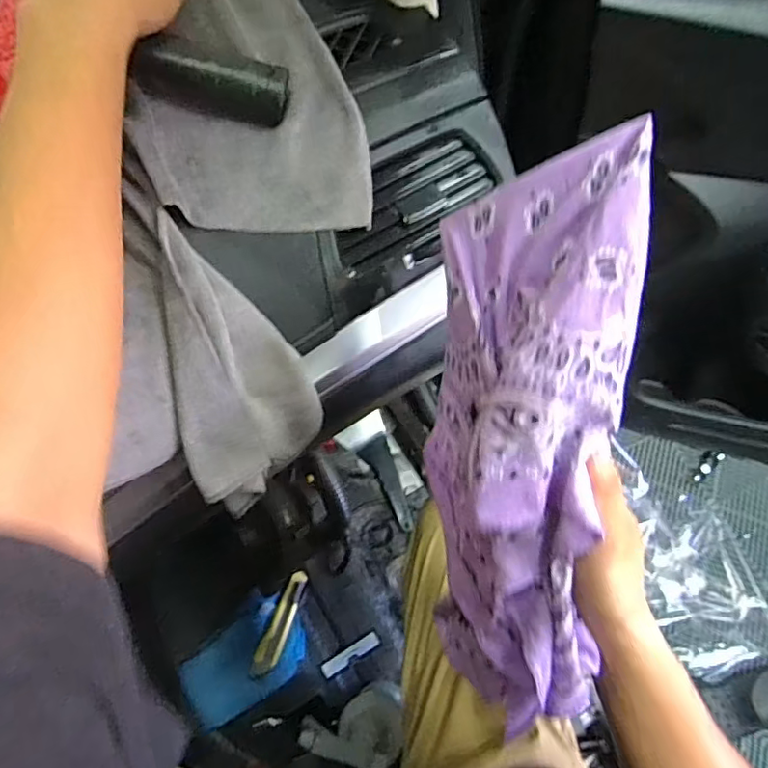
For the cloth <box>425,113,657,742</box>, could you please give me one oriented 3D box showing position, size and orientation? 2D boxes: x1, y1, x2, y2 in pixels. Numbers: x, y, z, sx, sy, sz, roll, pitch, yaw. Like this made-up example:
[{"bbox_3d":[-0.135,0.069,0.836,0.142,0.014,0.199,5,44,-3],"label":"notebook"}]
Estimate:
[{"bbox_3d":[0.079,0.035,0.338,0.094,0.090,0.334,5,98,2],"label":"cloth"}]

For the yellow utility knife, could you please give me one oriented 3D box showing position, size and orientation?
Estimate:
[{"bbox_3d":[-0.161,0.373,0.888,0.034,0.019,0.159,18,52,8],"label":"yellow utility knife"}]

